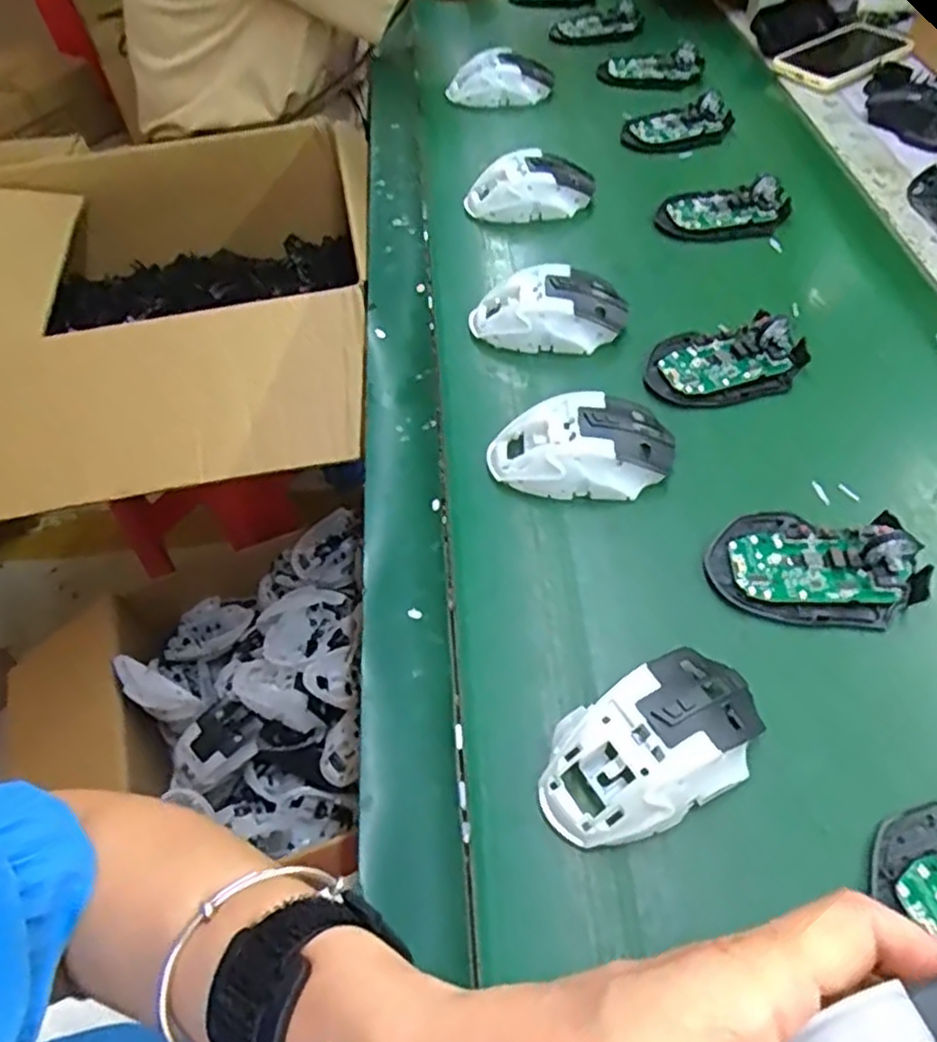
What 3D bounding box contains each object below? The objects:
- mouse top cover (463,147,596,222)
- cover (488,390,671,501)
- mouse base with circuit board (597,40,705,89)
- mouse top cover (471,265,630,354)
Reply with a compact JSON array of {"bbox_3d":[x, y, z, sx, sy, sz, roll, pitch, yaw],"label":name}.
[{"bbox_3d":[0.056,-0.306,0.649,0.116,0.040,0.063,2,54,5],"label":"mouse top cover"},{"bbox_3d":[0.072,-0.048,0.460,0.115,0.039,0.060,-2,53,3],"label":"cover"},{"bbox_3d":[0.209,-0.519,0.810,0.116,0.031,0.043,3,54,6],"label":"mouse base with circuit board"},{"bbox_3d":[0.061,-0.162,0.542,0.118,0.042,0.063,-5,53,1],"label":"mouse top cover"}]

